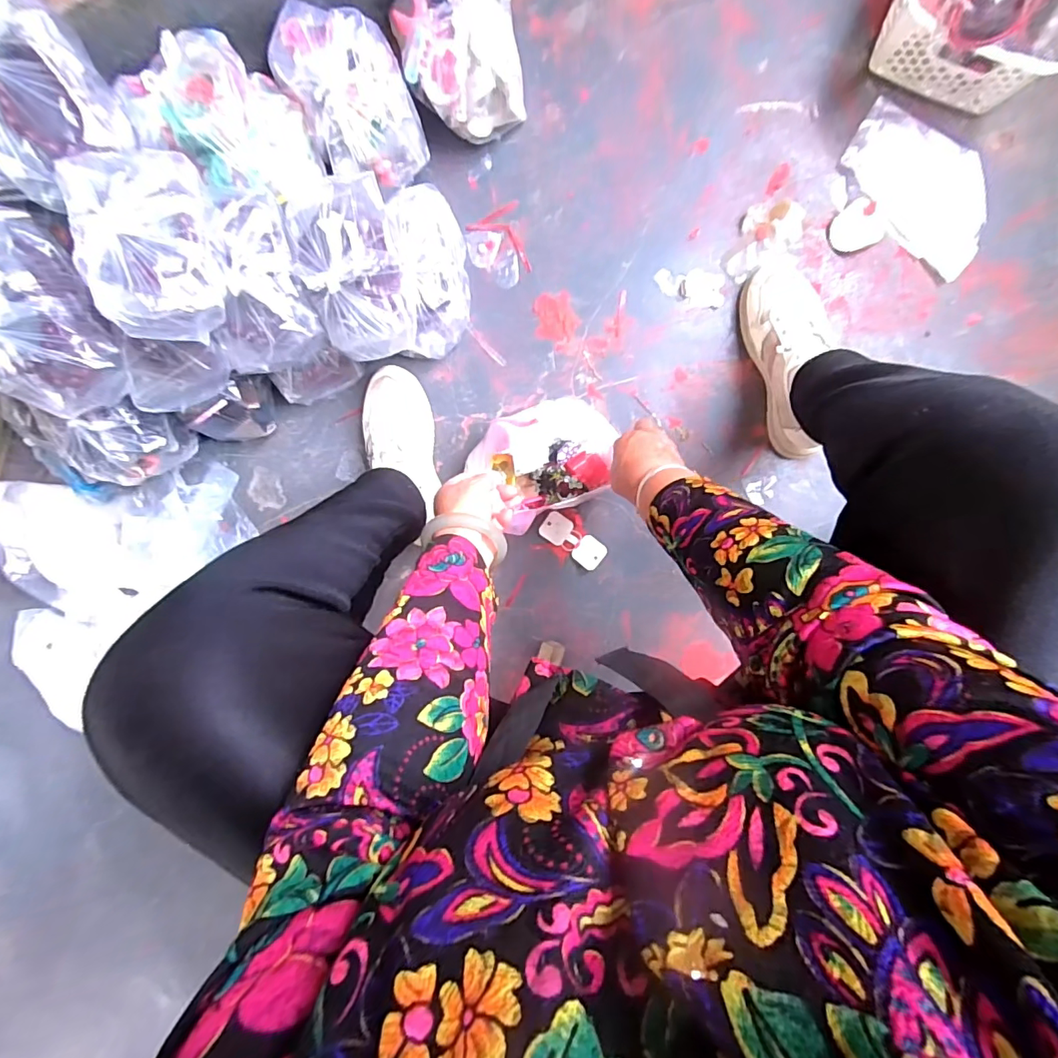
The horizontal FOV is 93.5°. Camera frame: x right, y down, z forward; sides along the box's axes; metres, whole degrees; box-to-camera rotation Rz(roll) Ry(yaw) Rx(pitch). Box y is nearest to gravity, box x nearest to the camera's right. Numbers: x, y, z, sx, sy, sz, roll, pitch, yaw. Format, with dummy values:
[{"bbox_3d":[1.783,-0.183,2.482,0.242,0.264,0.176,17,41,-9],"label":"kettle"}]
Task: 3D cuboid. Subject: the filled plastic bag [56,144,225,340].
[{"bbox_3d":[-0.360,-0.270,0.475,0.104,0.078,0.175,-12,97,8],"label":"filled plastic bag"}]

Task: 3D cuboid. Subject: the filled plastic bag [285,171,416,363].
[{"bbox_3d":[-0.197,-0.285,0.545,0.112,0.091,0.171,-13,97,8],"label":"filled plastic bag"}]

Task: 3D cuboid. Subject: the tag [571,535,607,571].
[{"bbox_3d":[0.086,0.032,0.702,0.039,0.009,0.042,36,97,-2],"label":"tag"}]

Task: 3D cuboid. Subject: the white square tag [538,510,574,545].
[{"bbox_3d":[0.039,-0.001,0.699,0.040,0.005,0.041,33,97,-2],"label":"white square tag"}]

